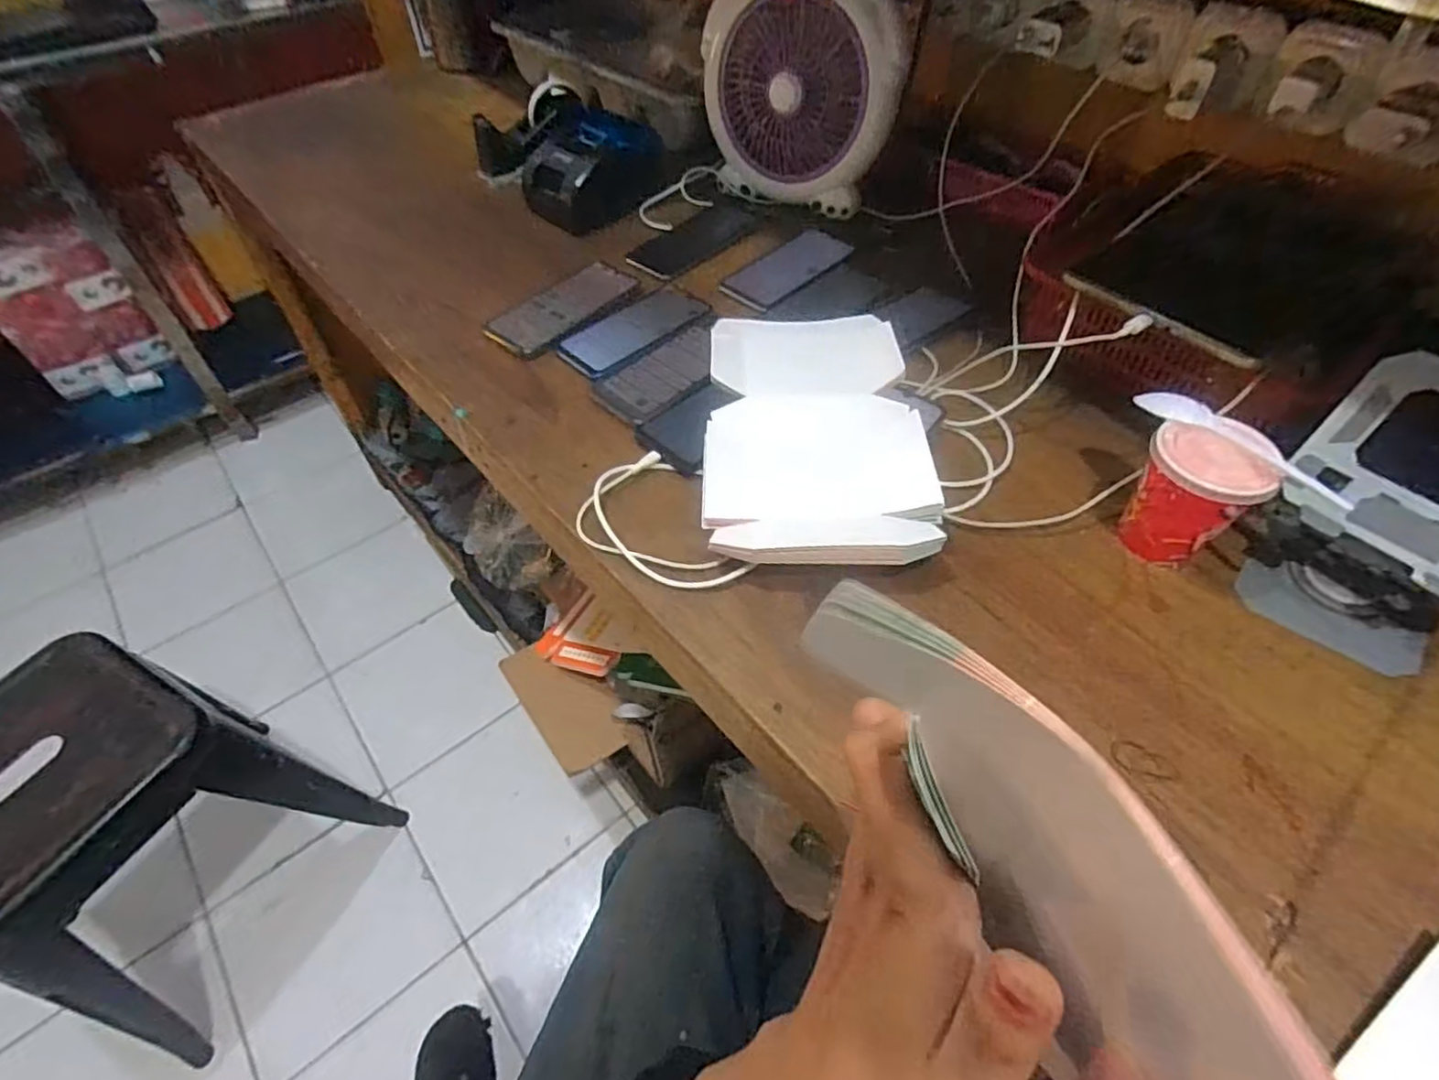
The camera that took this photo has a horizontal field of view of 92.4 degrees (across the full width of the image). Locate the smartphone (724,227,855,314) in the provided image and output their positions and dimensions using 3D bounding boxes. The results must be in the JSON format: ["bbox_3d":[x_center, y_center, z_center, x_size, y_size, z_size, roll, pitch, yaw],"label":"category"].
[{"bbox_3d":[0.076,-0.306,0.774,0.067,0.013,0.159,36,60,27],"label":"smartphone"}]

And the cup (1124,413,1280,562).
[{"bbox_3d":[0.339,-0.031,0.500,0.068,0.090,0.075,-37,58,-26],"label":"cup"}]

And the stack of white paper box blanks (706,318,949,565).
[{"bbox_3d":[0.076,-0.098,0.586,0.172,0.033,0.280,-1,50,0],"label":"stack of white paper box blanks"}]

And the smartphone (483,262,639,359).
[{"bbox_3d":[-0.165,-0.248,0.738,0.163,0.004,0.068,-40,66,-22],"label":"smartphone"}]

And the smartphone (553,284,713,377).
[{"bbox_3d":[-0.088,-0.219,0.716,0.157,0.011,0.076,-36,58,-25],"label":"smartphone"}]

